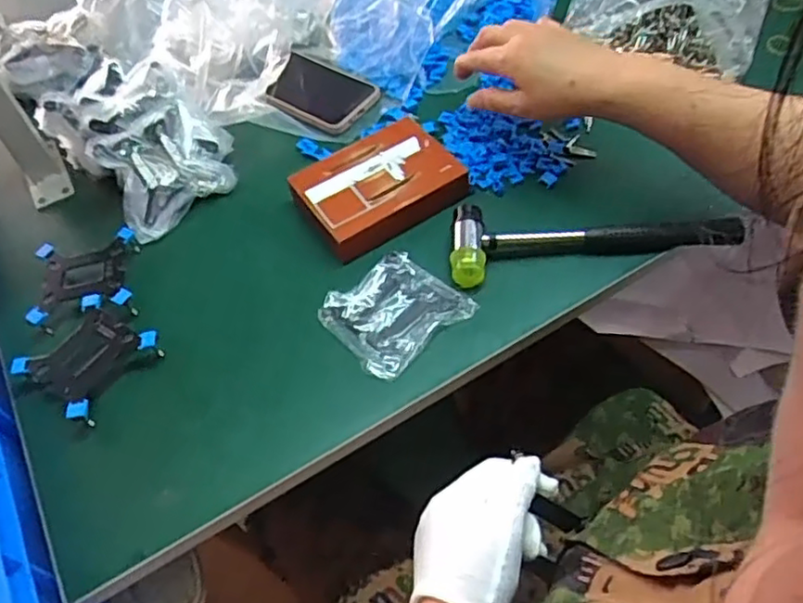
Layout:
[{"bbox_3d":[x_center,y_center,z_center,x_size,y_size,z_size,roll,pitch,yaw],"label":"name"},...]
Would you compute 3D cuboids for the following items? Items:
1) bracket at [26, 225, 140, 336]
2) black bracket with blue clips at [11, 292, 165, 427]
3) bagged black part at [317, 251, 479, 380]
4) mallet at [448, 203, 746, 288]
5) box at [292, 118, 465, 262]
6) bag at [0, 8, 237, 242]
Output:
[{"bbox_3d":[-0.281,-0.021,0.583,0.086,0.032,0.085,-11,56,-2],"label":"bracket"},{"bbox_3d":[-0.254,0.046,0.535,0.083,0.028,0.084,28,63,22],"label":"black bracket with blue clips"},{"bbox_3d":[-0.006,0.006,0.544,0.100,0.009,0.094,-37,61,-18],"label":"bagged black part"},{"bbox_3d":[0.159,-0.059,0.558,0.239,0.025,0.063,-7,56,1],"label":"mallet"},{"bbox_3d":[-0.021,-0.110,0.608,0.143,0.029,0.109,-30,59,-14],"label":"box"},{"bbox_3d":[-0.318,-0.215,0.692,0.123,0.072,0.356,-39,61,-19],"label":"bag"}]

